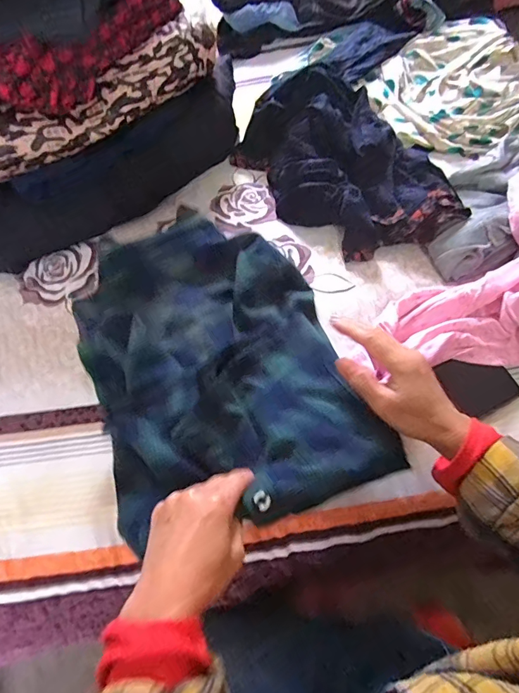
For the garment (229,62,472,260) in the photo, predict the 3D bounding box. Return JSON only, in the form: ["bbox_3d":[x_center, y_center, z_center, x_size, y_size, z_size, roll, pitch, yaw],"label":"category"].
[{"bbox_3d":[0.127,-0.282,0.649,0.225,0.072,0.358,-27,63,-10],"label":"garment"}]

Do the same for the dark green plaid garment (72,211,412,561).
[{"bbox_3d":[-0.064,-0.006,0.495,0.288,0.100,0.421,-20,63,-7],"label":"dark green plaid garment"}]

